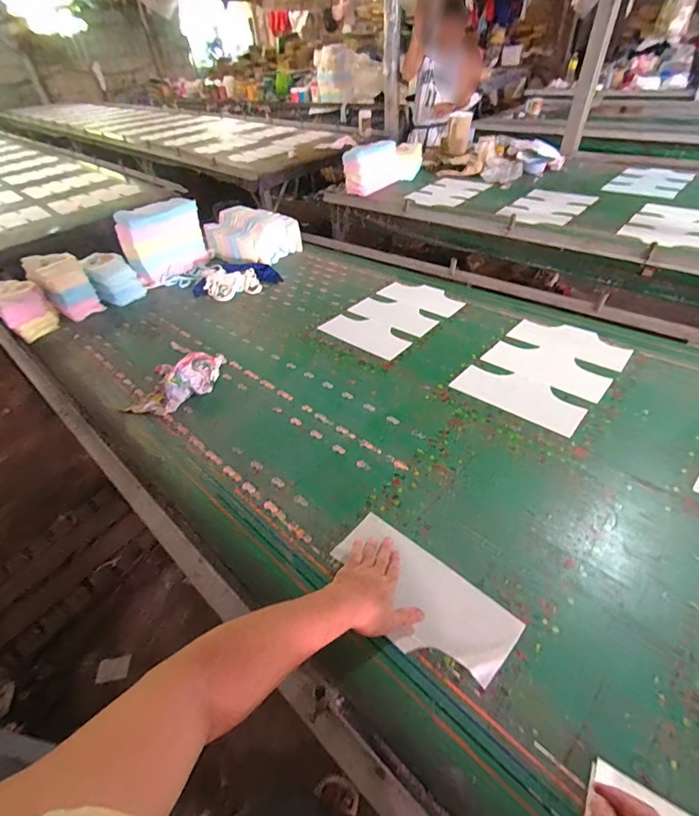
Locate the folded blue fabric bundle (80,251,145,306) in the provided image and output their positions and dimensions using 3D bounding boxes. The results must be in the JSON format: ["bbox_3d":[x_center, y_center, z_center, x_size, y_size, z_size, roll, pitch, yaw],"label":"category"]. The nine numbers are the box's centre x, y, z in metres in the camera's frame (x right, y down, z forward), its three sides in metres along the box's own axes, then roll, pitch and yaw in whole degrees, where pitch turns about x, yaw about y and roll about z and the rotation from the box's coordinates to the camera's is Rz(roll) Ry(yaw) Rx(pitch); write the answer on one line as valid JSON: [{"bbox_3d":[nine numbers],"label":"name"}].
[{"bbox_3d":[-0.936,-0.521,1.595,0.164,0.142,0.203,-28,48,-23],"label":"folded blue fabric bundle"}]

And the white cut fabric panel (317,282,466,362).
[{"bbox_3d":[0.153,-0.314,1.347,0.428,0.013,0.299,-36,49,-28],"label":"white cut fabric panel"}]

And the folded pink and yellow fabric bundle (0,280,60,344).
[{"bbox_3d":[-1.181,-0.359,1.456,0.250,0.145,0.157,32,55,33],"label":"folded pink and yellow fabric bundle"}]

